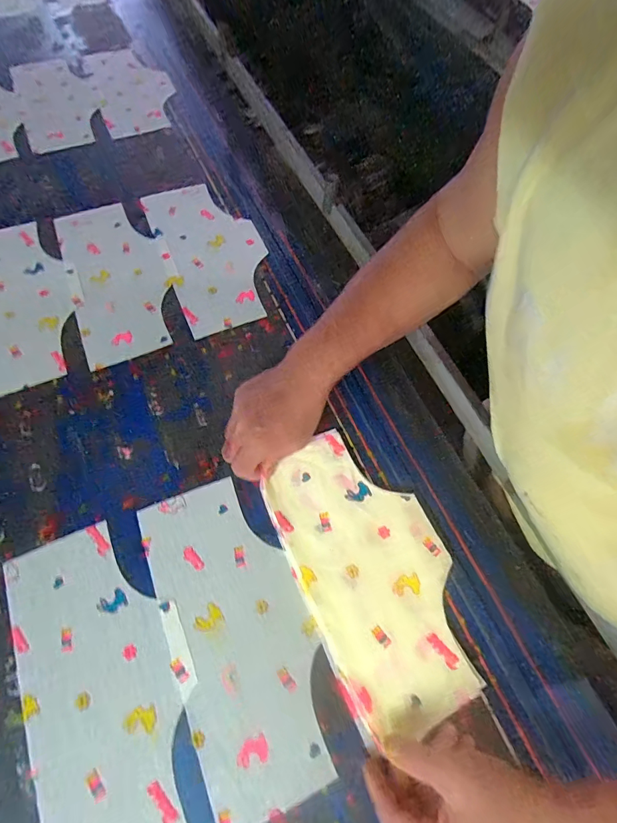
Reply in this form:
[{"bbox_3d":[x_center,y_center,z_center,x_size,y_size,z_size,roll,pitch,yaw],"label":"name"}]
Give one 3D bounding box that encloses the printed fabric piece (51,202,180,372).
[{"bbox_3d":[-0.279,-0.210,0.614,0.148,0.009,0.300,-22,67,-11],"label":"printed fabric piece"}]

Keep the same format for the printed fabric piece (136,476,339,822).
[{"bbox_3d":[-0.072,0.218,0.422,0.135,0.004,0.301,-21,67,-11],"label":"printed fabric piece"}]

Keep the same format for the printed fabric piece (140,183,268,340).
[{"bbox_3d":[-0.149,-0.253,0.643,0.151,0.012,0.294,-21,67,-11],"label":"printed fabric piece"}]

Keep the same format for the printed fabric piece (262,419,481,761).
[{"bbox_3d":[0.066,0.163,0.447,0.156,0.012,0.291,-22,68,-11],"label":"printed fabric piece"}]

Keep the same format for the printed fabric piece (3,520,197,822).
[{"bbox_3d":[-0.193,0.260,0.399,0.151,0.006,0.298,-23,68,-11],"label":"printed fabric piece"}]

